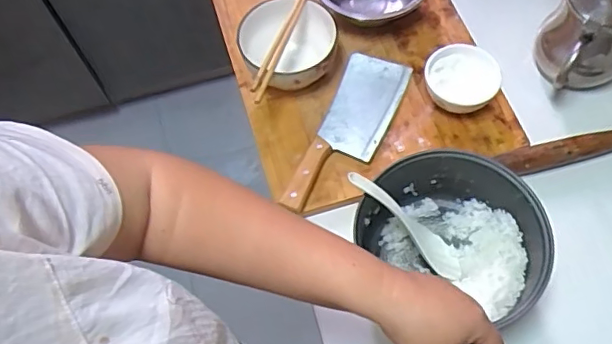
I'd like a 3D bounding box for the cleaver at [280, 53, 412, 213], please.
[{"bbox_3d":[0.060,-0.054,0.759,0.088,0.019,0.269,21,66,13],"label":"cleaver"}]

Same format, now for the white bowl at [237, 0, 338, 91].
[{"bbox_3d":[-0.022,-0.170,0.783,0.128,0.074,0.125,-1,63,3],"label":"white bowl"}]

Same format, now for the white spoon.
[{"bbox_3d":[0.120,0.061,0.658,0.033,0.196,0.044,-4,50,54],"label":"white spoon"}]

